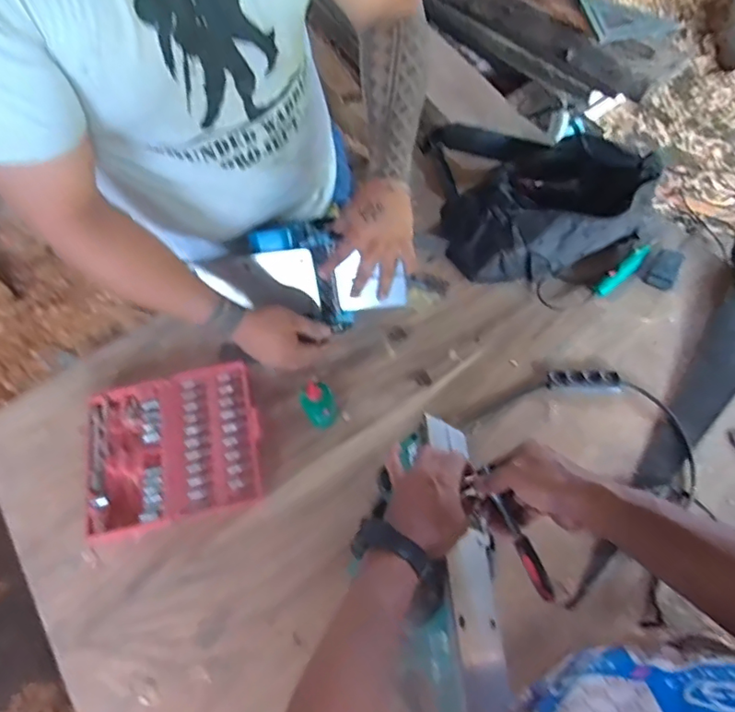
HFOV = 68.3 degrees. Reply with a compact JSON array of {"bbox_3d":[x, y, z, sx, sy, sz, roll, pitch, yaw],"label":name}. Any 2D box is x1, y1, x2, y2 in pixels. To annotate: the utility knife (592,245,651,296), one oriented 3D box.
[{"bbox_3d":[0.430,-0.143,0.907,0.116,0.005,0.027,-40,80,0],"label":"utility knife"}]

